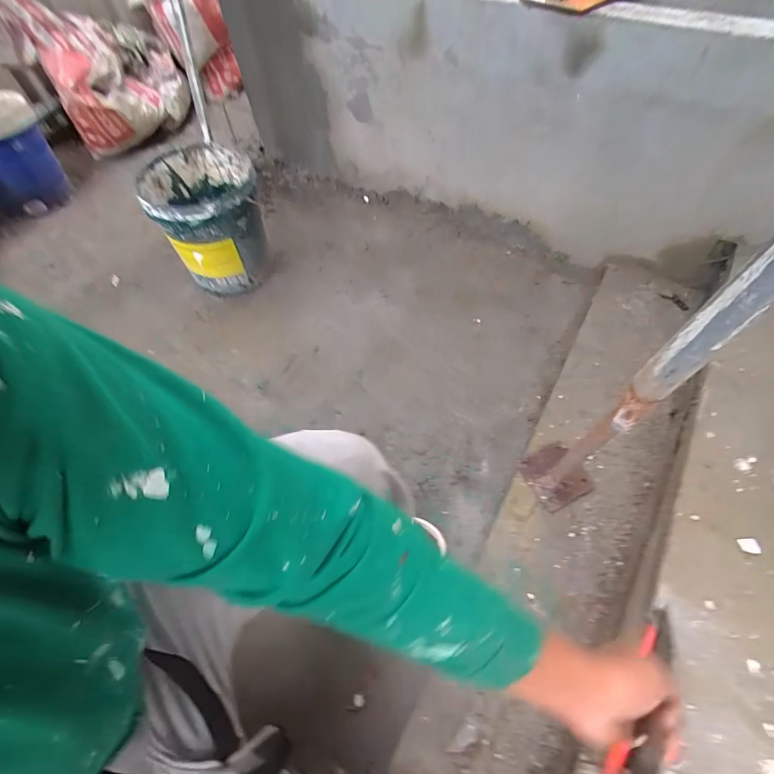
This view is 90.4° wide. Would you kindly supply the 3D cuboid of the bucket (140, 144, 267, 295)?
[{"bbox_3d":[-0.499,-0.482,1.137,0.271,0.301,0.301,-17,58,-8],"label":"bucket"}]

